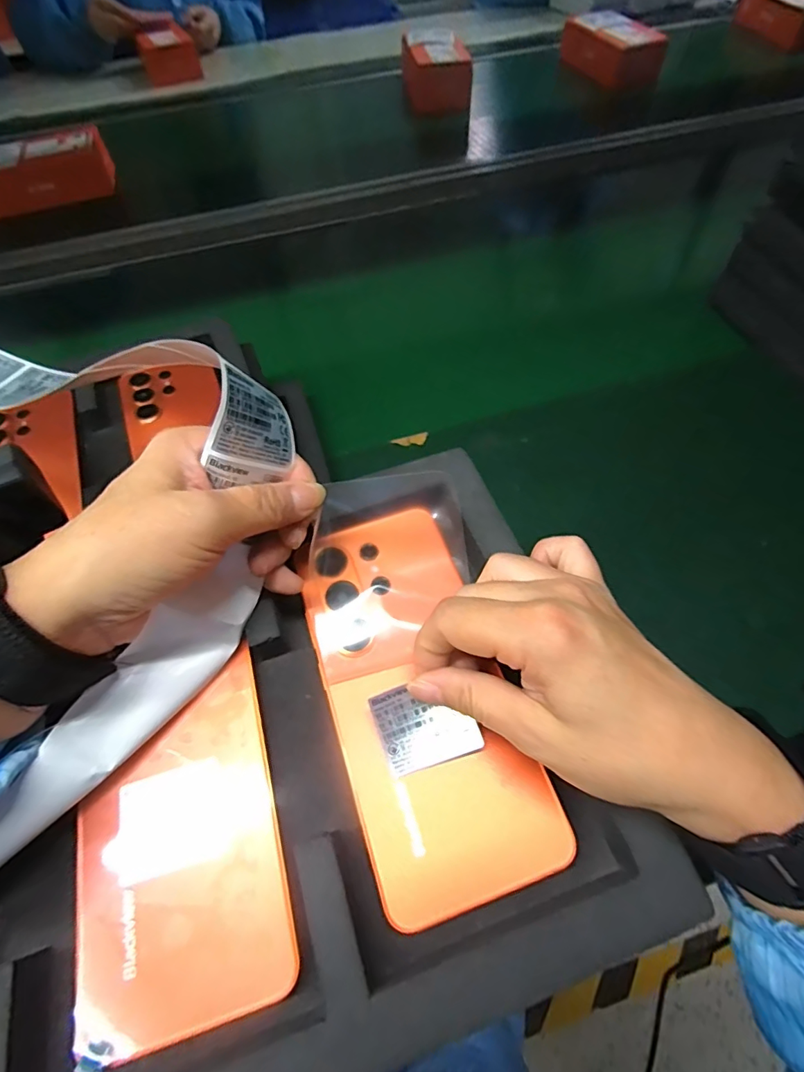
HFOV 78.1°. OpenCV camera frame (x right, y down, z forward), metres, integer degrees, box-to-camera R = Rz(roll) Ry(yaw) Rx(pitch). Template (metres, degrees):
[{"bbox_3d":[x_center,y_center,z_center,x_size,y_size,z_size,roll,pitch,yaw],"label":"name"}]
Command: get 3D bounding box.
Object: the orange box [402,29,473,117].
[{"bbox_3d":[0.059,-0.830,0.888,0.123,0.076,0.151,-4,59,0],"label":"orange box"}]

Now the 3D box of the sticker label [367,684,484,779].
[{"bbox_3d":[0.009,0.078,0.206,0.039,0.006,0.033,-21,74,2],"label":"sticker label"}]

